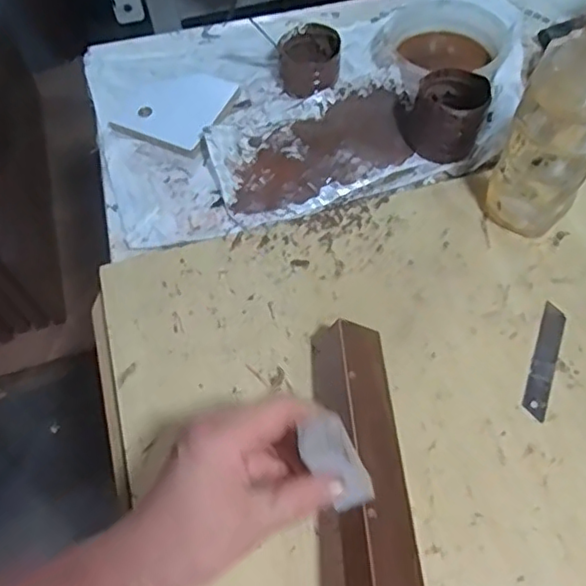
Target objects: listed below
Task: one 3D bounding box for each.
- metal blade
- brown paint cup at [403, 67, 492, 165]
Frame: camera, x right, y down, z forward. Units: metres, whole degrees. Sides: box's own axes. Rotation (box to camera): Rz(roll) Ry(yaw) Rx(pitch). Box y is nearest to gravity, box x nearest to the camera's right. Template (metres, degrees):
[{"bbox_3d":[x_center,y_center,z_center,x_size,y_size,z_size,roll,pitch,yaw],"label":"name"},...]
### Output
[{"bbox_3d":[0.196,0.051,0.485,0.018,0.004,0.100,19,61,13],"label":"metal blade"},{"bbox_3d":[0.144,-0.170,0.590,0.070,0.054,0.067,-1,59,1],"label":"brown paint cup"}]

